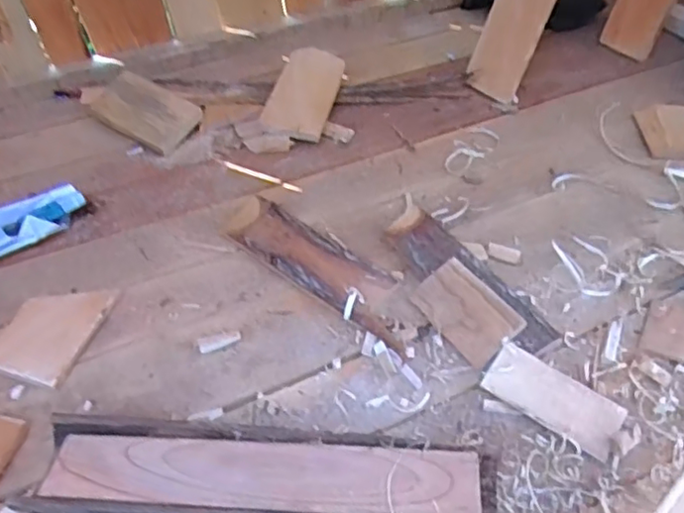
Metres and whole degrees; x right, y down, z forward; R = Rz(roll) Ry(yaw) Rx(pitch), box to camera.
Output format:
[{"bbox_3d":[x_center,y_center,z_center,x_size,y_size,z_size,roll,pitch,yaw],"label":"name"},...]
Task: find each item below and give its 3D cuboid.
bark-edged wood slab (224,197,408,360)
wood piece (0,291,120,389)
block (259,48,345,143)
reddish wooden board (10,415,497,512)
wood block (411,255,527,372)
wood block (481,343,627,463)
[{"bbox_3d":[-0.029,0.010,0.778,0.296,0.022,0.080,32,55,26],"label":"bark-edged wood slab"},{"bbox_3d":[-0.328,0.082,0.709,0.090,0.008,0.133,18,46,2],"label":"wood piece"},{"bbox_3d":[-0.057,-0.265,0.997,0.095,0.015,0.206,15,54,0],"label":"block"},{"bbox_3d":[-0.067,0.208,0.572,0.403,0.065,0.092,5,47,5],"label":"reddish wooden board"},{"bbox_3d":[0.140,0.061,0.712,0.073,0.010,0.122,-43,53,1],"label":"wood block"},{"bbox_3d":[0.217,0.146,0.644,0.134,0.008,0.058,30,69,19],"label":"wood block"}]

